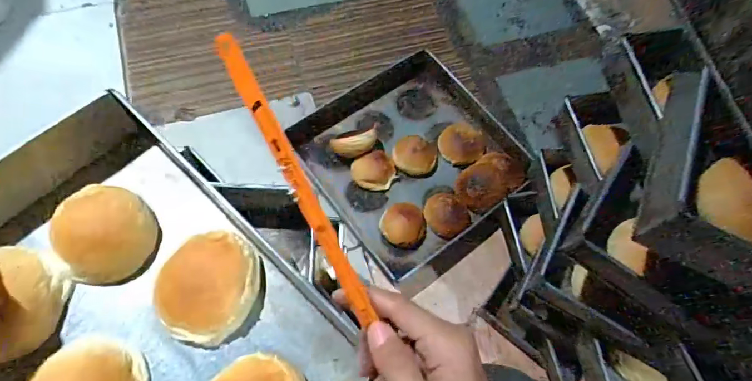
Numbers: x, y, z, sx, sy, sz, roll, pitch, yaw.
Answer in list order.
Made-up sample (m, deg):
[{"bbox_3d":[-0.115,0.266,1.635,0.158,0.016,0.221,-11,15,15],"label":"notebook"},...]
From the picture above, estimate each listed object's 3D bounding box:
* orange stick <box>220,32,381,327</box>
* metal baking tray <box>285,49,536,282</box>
[{"bbox_3d":[-0.044,0.001,0.263,0.011,0.006,0.190,-29,105,-14],"label":"orange stick"},{"bbox_3d":[0.092,-0.081,0.952,0.417,0.077,0.422,-34,73,-16],"label":"metal baking tray"}]

